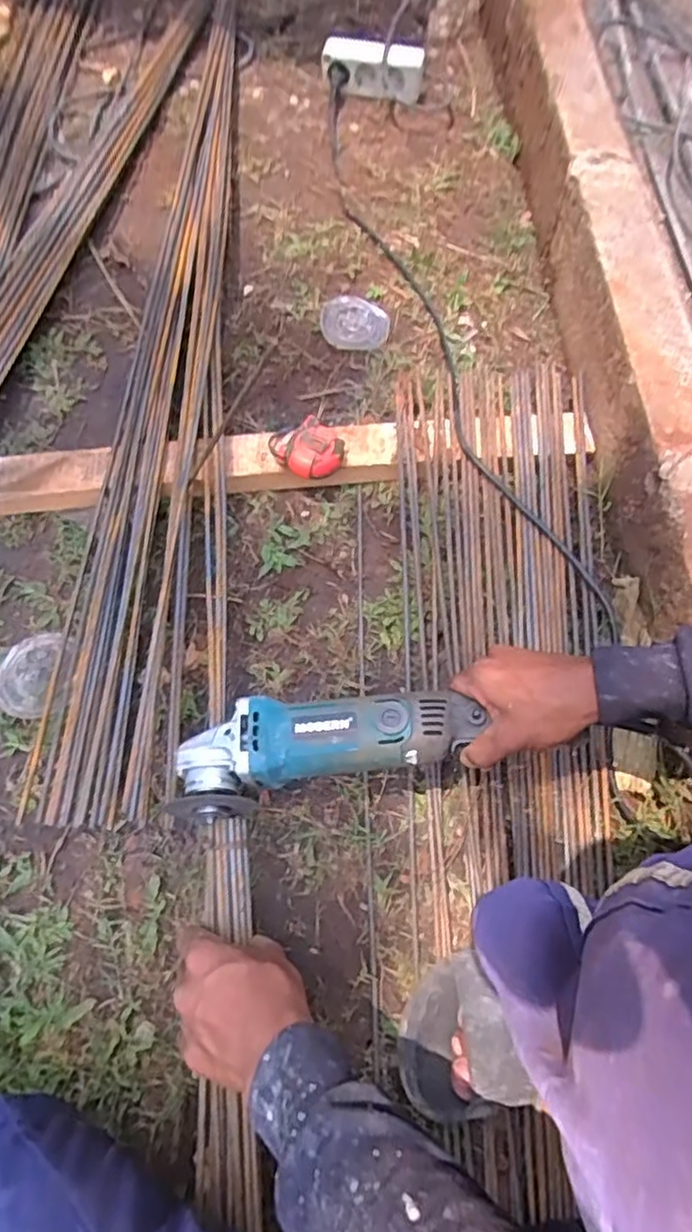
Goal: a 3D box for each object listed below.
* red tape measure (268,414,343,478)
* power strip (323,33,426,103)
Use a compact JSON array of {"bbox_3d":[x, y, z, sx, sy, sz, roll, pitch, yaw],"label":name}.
[{"bbox_3d":[-0.044,-0.186,0.698,0.081,0.033,0.060,22,69,7],"label":"red tape measure"},{"bbox_3d":[0.039,-0.846,0.992,0.157,0.062,0.049,15,68,4],"label":"power strip"}]

